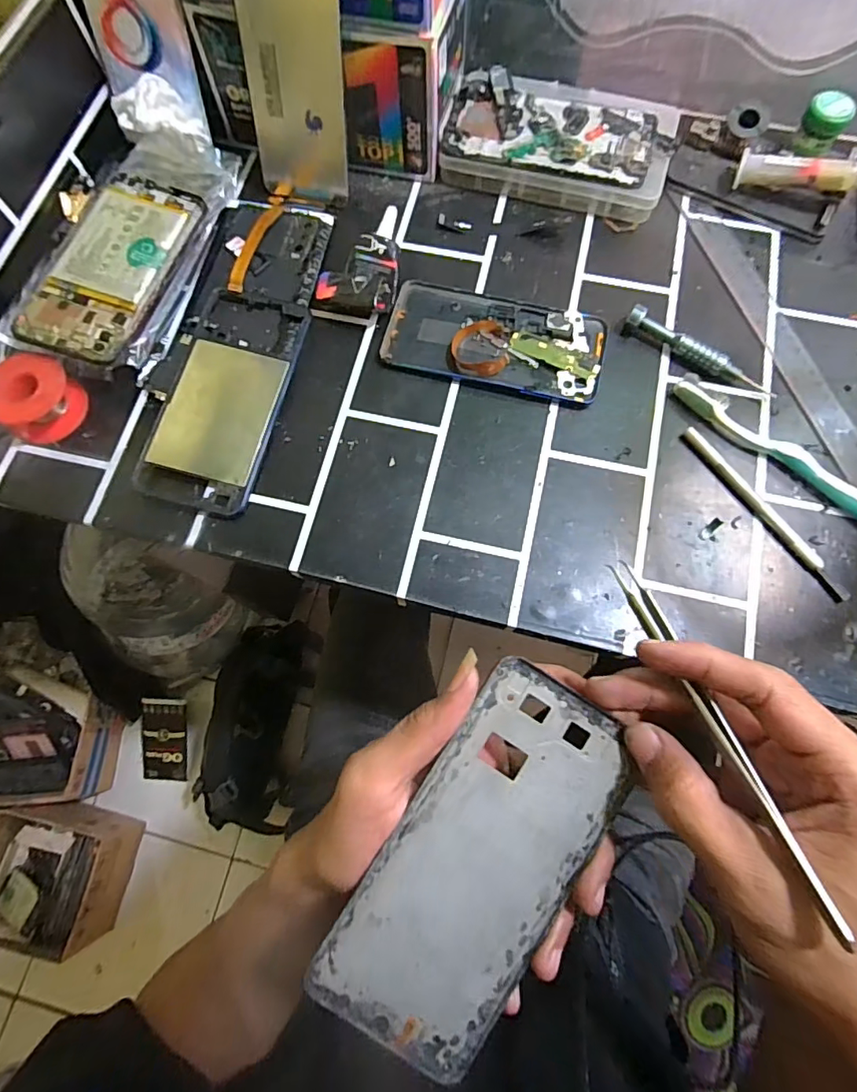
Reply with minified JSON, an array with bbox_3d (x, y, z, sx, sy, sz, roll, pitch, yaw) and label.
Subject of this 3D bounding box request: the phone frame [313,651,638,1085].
[{"bbox_3d":[0.022,0.126,0.210,0.068,0.010,0.150,29,85,9],"label":"phone frame"}]

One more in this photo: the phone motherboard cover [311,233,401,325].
[{"bbox_3d":[-0.052,-0.195,0.383,0.058,0.025,0.056,4,75,2],"label":"phone motherboard cover"}]

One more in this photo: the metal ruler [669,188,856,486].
[{"bbox_3d":[0.251,-0.153,0.376,0.029,0.004,0.272,-18,75,-4],"label":"metal ruler"}]

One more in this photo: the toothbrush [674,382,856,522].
[{"bbox_3d":[0.241,-0.052,0.340,0.184,0.017,0.017,41,79,11],"label":"toothbrush"}]

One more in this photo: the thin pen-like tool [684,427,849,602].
[{"bbox_3d":[0.214,-0.024,0.335,0.011,0.006,0.137,-34,77,-8],"label":"thin pen-like tool"}]

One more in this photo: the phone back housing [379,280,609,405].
[{"bbox_3d":[0.048,-0.149,0.377,0.153,0.008,0.075,14,75,5],"label":"phone back housing"}]

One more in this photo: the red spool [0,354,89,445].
[{"bbox_3d":[-0.266,-0.100,0.354,0.049,0.027,0.048,0,74,1],"label":"red spool"}]

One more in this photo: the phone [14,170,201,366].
[{"bbox_3d":[-0.216,-0.196,0.365,0.069,0.017,0.151,19,72,-3],"label":"phone"}]

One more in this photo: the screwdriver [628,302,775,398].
[{"bbox_3d":[0.188,-0.132,0.366,0.110,0.016,0.016,31,77,9],"label":"screwdriver"}]

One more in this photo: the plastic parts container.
[{"bbox_3d":[0.101,-0.316,0.414,0.171,0.033,0.090,17,75,6],"label":"plastic parts container"}]

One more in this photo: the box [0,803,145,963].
[{"bbox_3d":[-0.641,0.559,0.907,0.207,0.149,0.214,6,74,3],"label":"box"}]

